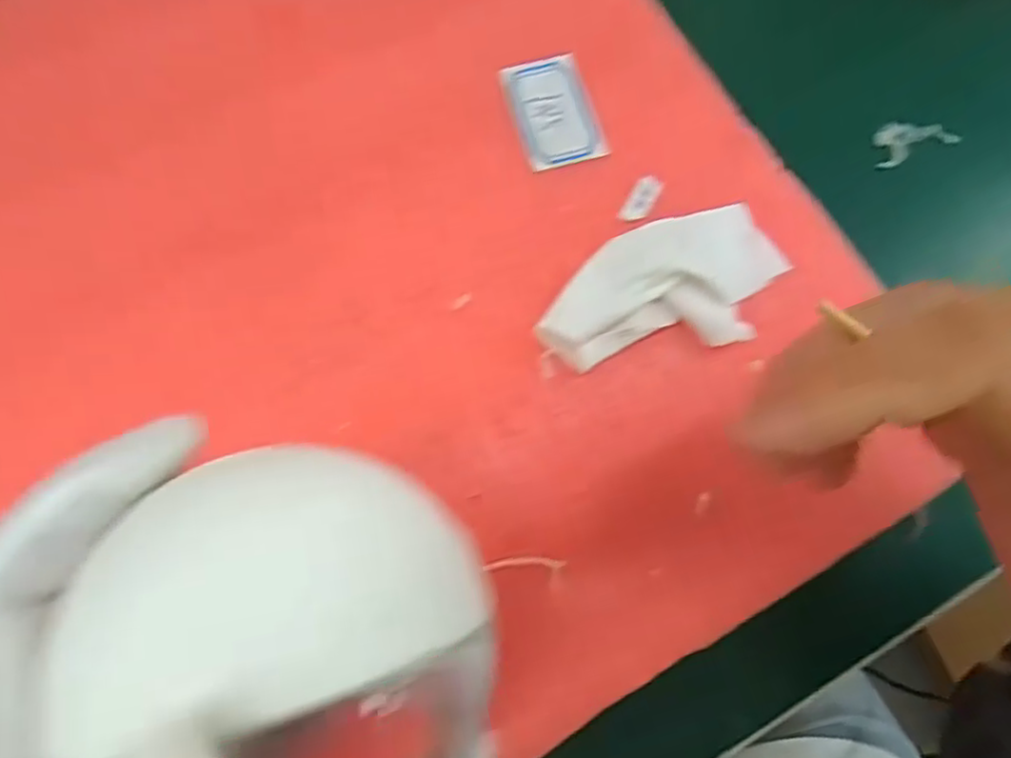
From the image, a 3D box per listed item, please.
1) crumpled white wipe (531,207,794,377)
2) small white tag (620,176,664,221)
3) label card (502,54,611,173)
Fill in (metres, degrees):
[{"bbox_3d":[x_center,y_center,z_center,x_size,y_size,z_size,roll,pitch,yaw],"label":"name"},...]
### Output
[{"bbox_3d":[0.053,-0.031,0.223,0.085,0.012,0.043,-15,75,-6],"label":"crumpled white wipe"},{"bbox_3d":[0.049,-0.065,0.239,0.009,0.004,0.020,28,75,6],"label":"small white tag"},{"bbox_3d":[0.018,-0.099,0.250,0.029,0.004,0.045,-15,75,-6],"label":"label card"}]

